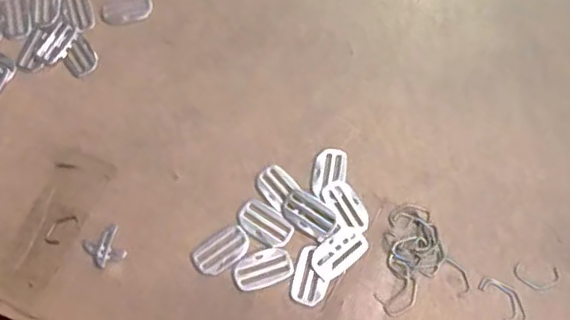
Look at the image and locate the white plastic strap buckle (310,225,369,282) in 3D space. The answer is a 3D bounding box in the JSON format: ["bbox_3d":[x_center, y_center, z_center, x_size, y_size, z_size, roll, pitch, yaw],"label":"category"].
[{"bbox_3d":[0.042,0.072,0.466,0.046,0.004,0.026,-40,72,-14],"label":"white plastic strap buckle"}]

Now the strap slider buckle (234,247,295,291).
[{"bbox_3d":[-0.017,0.083,0.464,0.045,0.004,0.027,-16,68,-5],"label":"strap slider buckle"}]

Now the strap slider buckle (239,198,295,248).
[{"bbox_3d":[-0.016,0.051,0.478,0.044,0.004,0.026,36,73,14],"label":"strap slider buckle"}]

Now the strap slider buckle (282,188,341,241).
[{"bbox_3d":[0.020,0.043,0.478,0.045,0.004,0.030,30,71,12],"label":"strap slider buckle"}]

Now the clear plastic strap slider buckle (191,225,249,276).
[{"bbox_3d":[-0.050,0.070,0.471,0.044,0.004,0.028,-36,72,-13],"label":"clear plastic strap slider buckle"}]

